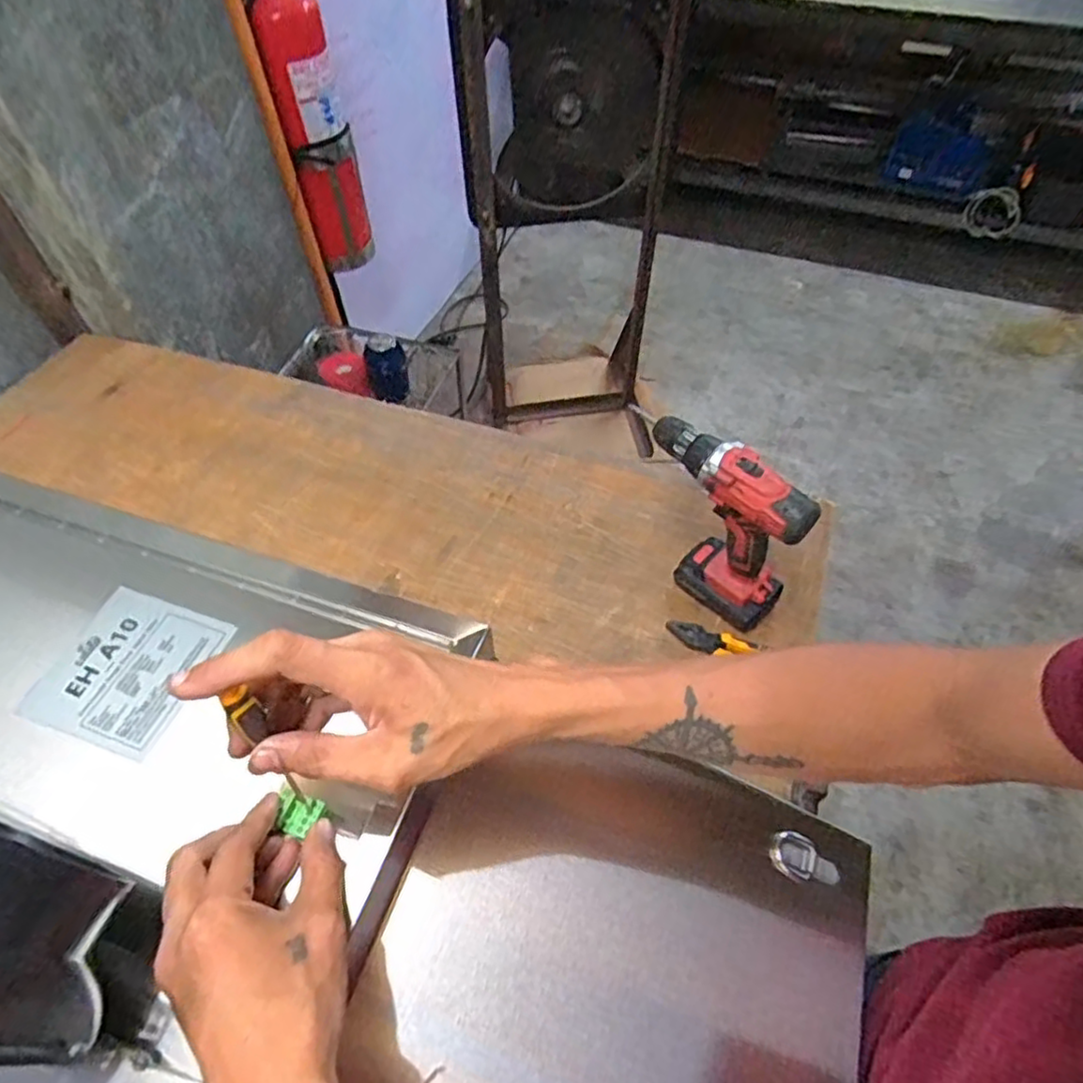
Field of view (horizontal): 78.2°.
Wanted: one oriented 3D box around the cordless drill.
[{"bbox_3d":[0.191,-0.022,0.727,0.067,0.209,0.184,-36,62,-23],"label":"cordless drill"}]

